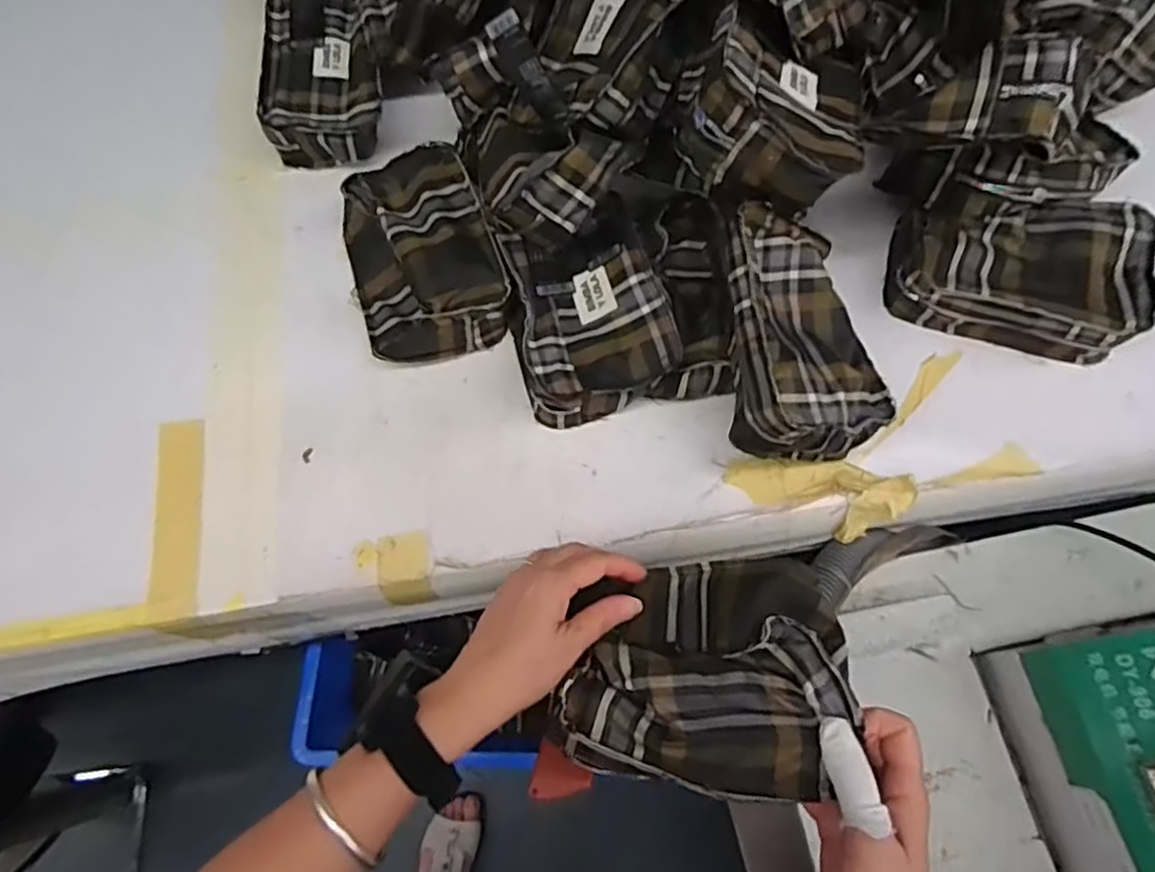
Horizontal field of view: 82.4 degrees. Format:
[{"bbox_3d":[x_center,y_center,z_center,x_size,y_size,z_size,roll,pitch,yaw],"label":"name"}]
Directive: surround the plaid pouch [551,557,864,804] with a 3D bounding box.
[{"bbox_3d":[0.079,0.146,0.419,0.166,0.067,0.135,5,69,4],"label":"plaid pouch"}]

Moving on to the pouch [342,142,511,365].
[{"bbox_3d":[-0.145,-0.168,0.606,0.136,0.067,0.198,-18,70,-5],"label":"pouch"}]

